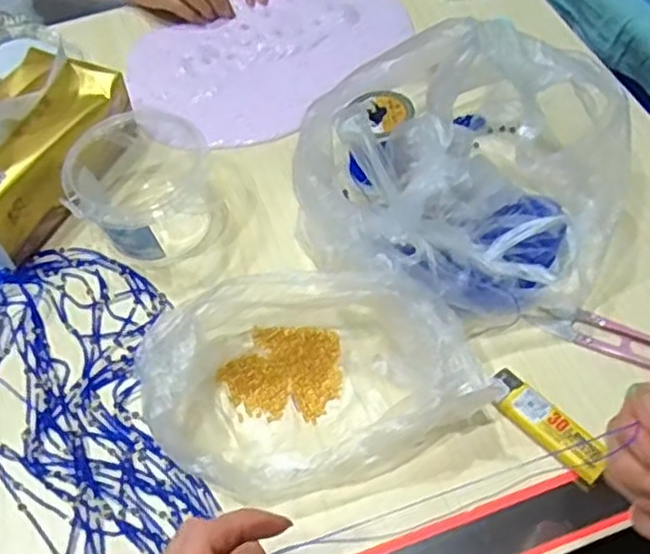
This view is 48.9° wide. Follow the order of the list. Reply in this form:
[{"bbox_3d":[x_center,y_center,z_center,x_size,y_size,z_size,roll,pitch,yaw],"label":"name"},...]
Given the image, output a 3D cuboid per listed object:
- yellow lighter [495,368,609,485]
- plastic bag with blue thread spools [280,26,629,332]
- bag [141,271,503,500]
[{"bbox_3d":[0.132,0.086,0.425,0.026,0.013,0.078,-37,62,-20],"label":"yellow lighter"},{"bbox_3d":[0.101,-0.080,0.466,0.189,0.130,0.213,18,59,14],"label":"plastic bag with blue thread spools"},{"bbox_3d":[-0.008,0.056,0.424,0.186,0.063,0.120,-13,57,-6],"label":"bag"}]

